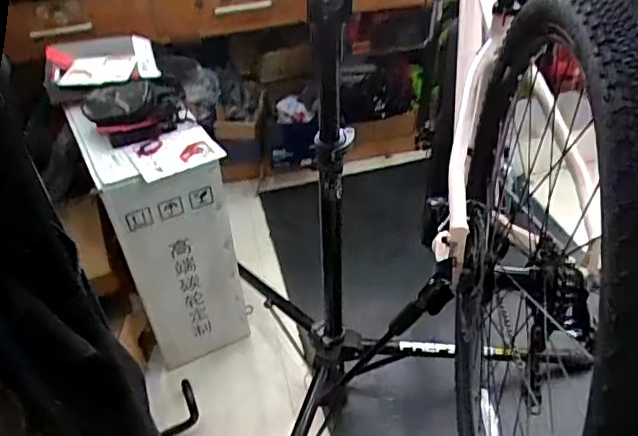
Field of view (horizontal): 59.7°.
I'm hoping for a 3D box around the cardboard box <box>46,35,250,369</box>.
[{"bbox_3d":[-0.480,-0.074,1.602,0.281,0.695,0.673,-21,44,-20],"label":"cardboard box"}]

